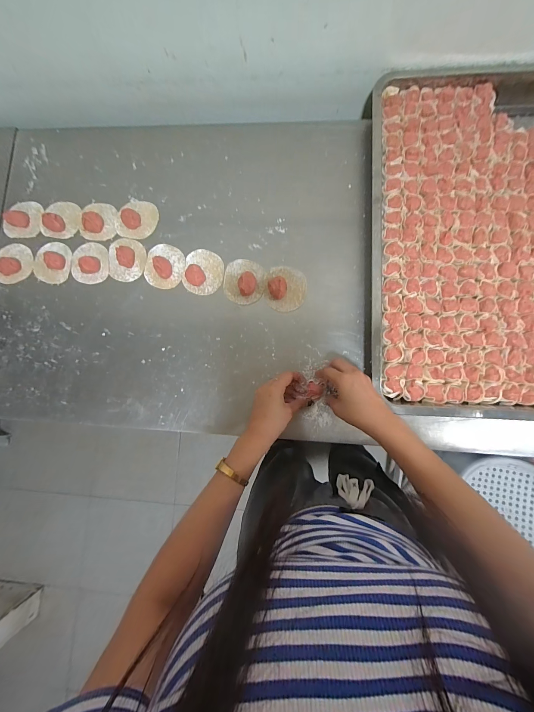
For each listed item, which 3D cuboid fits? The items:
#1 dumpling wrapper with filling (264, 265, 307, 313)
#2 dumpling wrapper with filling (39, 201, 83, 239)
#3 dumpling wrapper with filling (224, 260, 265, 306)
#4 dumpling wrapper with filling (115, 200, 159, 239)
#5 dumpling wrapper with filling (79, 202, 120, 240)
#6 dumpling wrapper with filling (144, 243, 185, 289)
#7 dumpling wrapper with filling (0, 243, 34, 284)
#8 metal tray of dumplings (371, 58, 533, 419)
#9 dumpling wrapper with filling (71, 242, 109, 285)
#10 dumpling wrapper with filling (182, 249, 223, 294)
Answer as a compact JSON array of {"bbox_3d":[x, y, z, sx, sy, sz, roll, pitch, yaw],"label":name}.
[{"bbox_3d":[0.033,-0.124,0.510,0.076,0.023,0.083,-1,83,5],"label":"dumpling wrapper with filling"},{"bbox_3d":[-0.414,-0.277,0.569,0.075,0.020,0.079,0,85,3],"label":"dumpling wrapper with filling"},{"bbox_3d":[-0.042,-0.139,0.521,0.076,0.022,0.083,0,85,3],"label":"dumpling wrapper with filling"},{"bbox_3d":[-0.257,-0.272,0.557,0.080,0.015,0.073,3,85,4],"label":"dumpling wrapper with filling"},{"bbox_3d":[-0.335,-0.271,0.565,0.071,0.010,0.077,6,85,4],"label":"dumpling wrapper with filling"},{"bbox_3d":[-0.197,-0.174,0.536,0.076,0.024,0.084,14,86,5],"label":"dumpling wrapper with filling"},{"bbox_3d":[-0.504,-0.185,0.567,0.074,0.011,0.082,9,85,4],"label":"dumpling wrapper with filling"},{"bbox_3d":[0.380,-0.211,0.482,0.406,0.053,0.615,2,83,5],"label":"metal tray of dumplings"},{"bbox_3d":[-0.350,-0.185,0.551,0.074,0.022,0.087,-4,84,3],"label":"dumpling wrapper with filling"},{"bbox_3d":[-0.120,-0.159,0.533,0.074,0.013,0.084,8,85,4],"label":"dumpling wrapper with filling"}]

